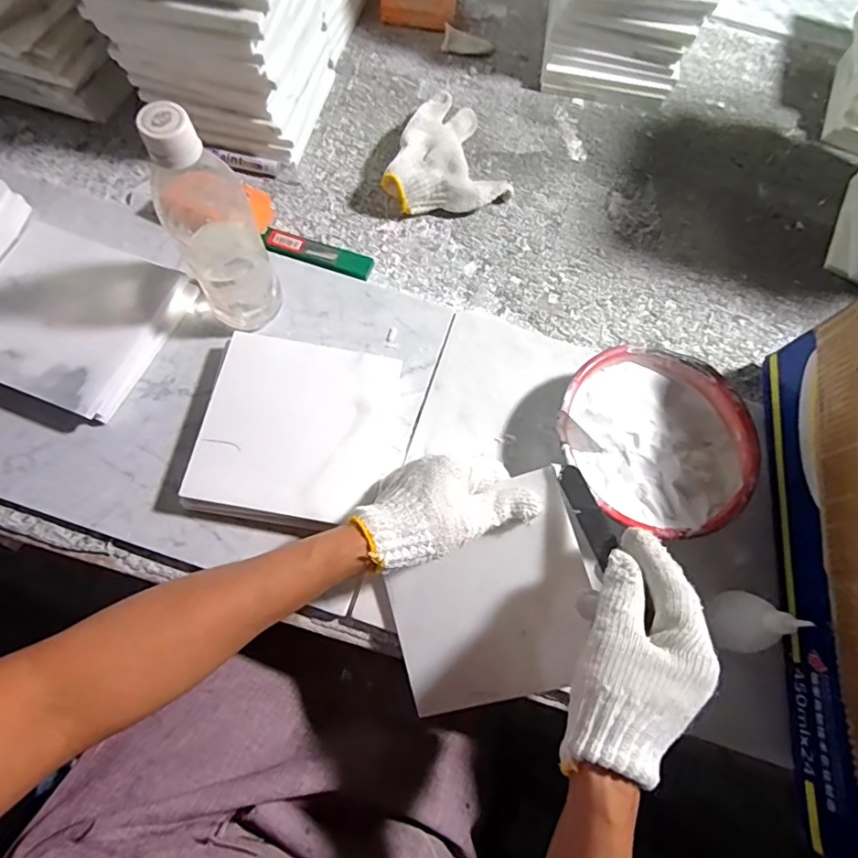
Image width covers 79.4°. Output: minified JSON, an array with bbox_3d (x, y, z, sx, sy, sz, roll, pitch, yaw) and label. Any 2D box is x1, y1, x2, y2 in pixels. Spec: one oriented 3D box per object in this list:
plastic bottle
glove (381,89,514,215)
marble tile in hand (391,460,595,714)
[{"bbox_3d":[-0.171,-0.155,0.408,0.062,0.212,0.058,-30,74,-11],"label":"plastic bottle"},{"bbox_3d":[0.011,-0.306,0.573,0.138,0.055,0.143,-11,72,-5],"label":"glove"},{"bbox_3d":[0.045,0.125,0.393,0.154,0.007,0.146,-19,75,12],"label":"marble tile in hand"}]

